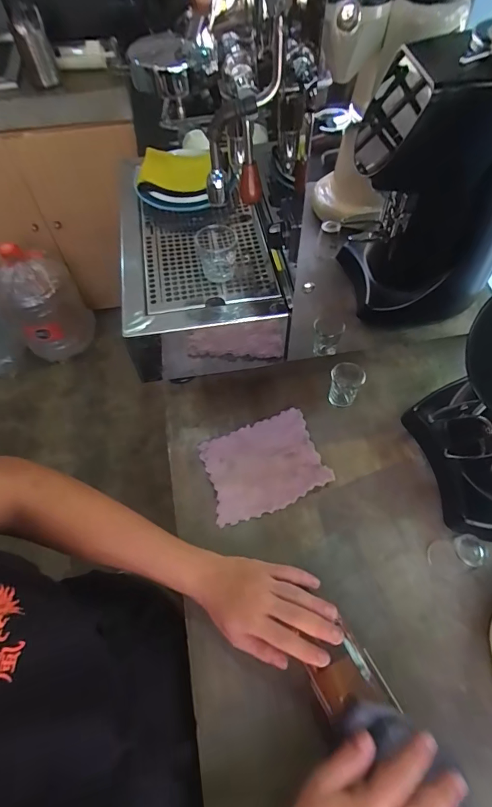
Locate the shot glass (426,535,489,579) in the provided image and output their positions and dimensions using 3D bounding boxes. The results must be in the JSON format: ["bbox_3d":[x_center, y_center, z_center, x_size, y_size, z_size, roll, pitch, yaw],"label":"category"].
[{"bbox_3d":[0.248,0.176,0.460,0.047,0.055,0.043,-1,59,2],"label":"shot glass"}]

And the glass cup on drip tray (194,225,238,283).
[{"bbox_3d":[-0.038,-0.199,0.517,0.051,0.055,0.053,0,58,1],"label":"glass cup on drip tray"}]

